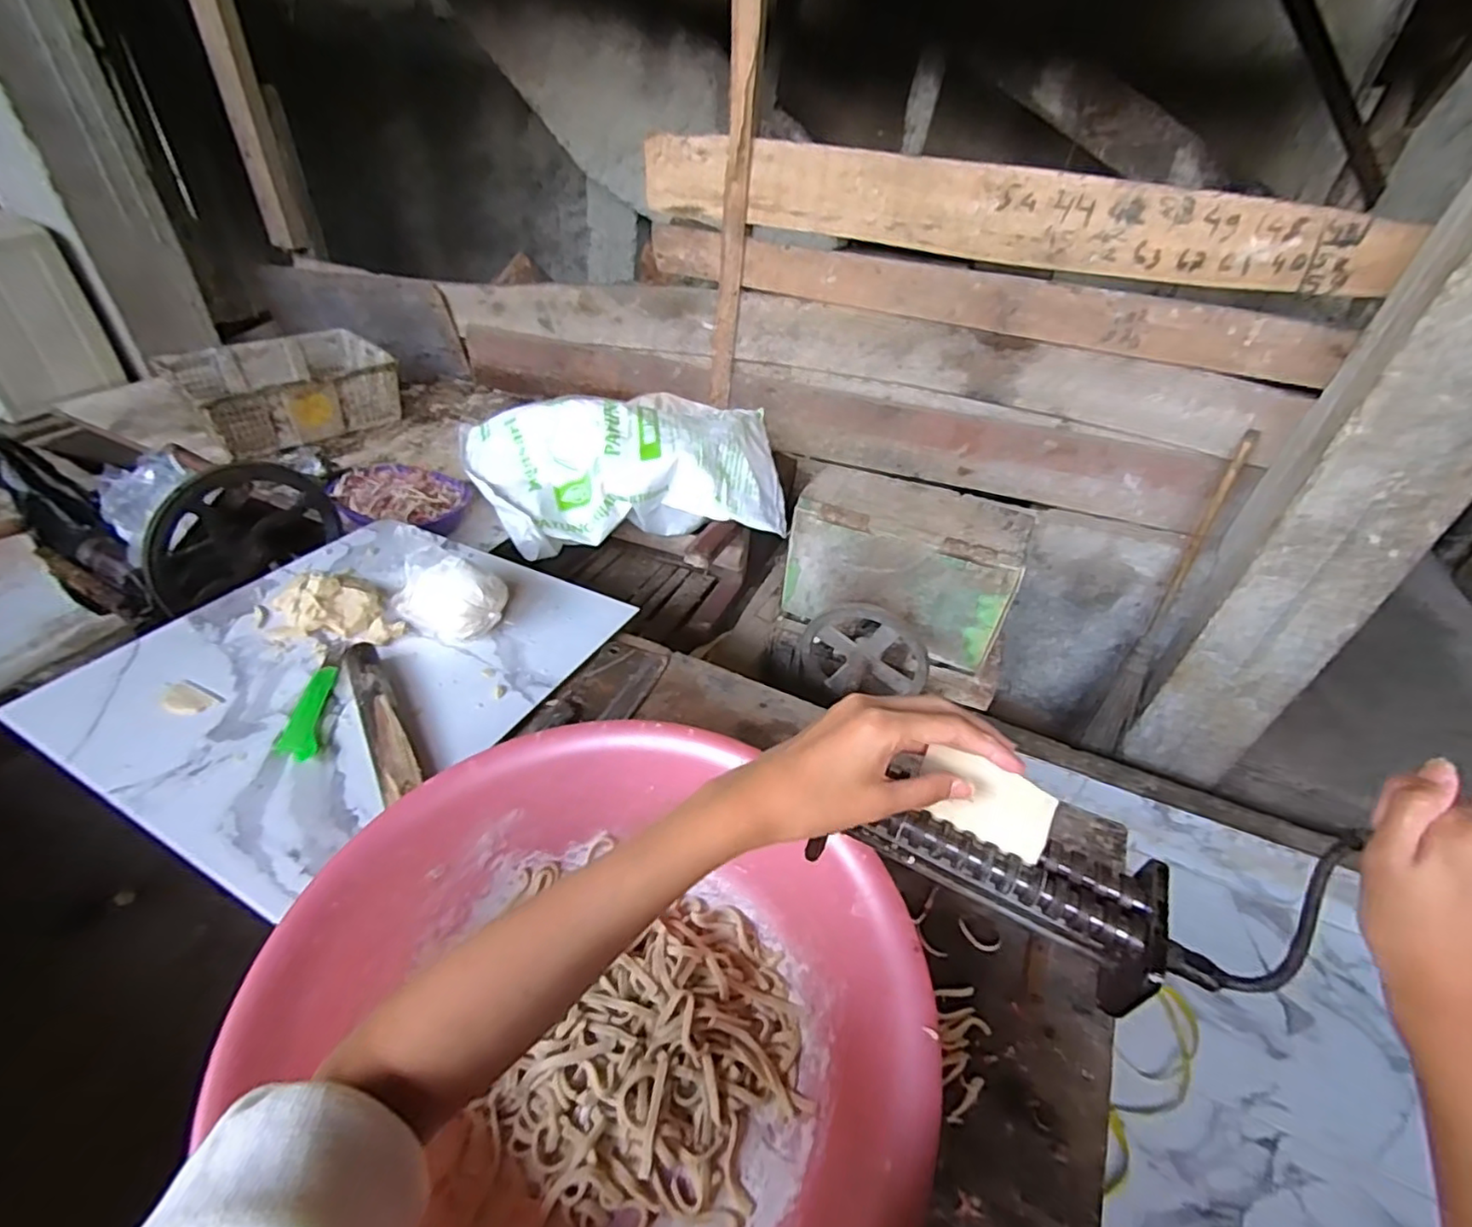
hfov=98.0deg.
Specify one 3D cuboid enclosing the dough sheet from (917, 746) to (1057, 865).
[{"bbox_3d":[0.134,0.103,0.347,0.069,0.039,0.004,19,-3,20],"label":"dough sheet"}]

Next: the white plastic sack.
[{"bbox_3d":[-0.248,-0.324,1.417,0.679,0.199,0.405,-6,41,-13],"label":"white plastic sack"}]

